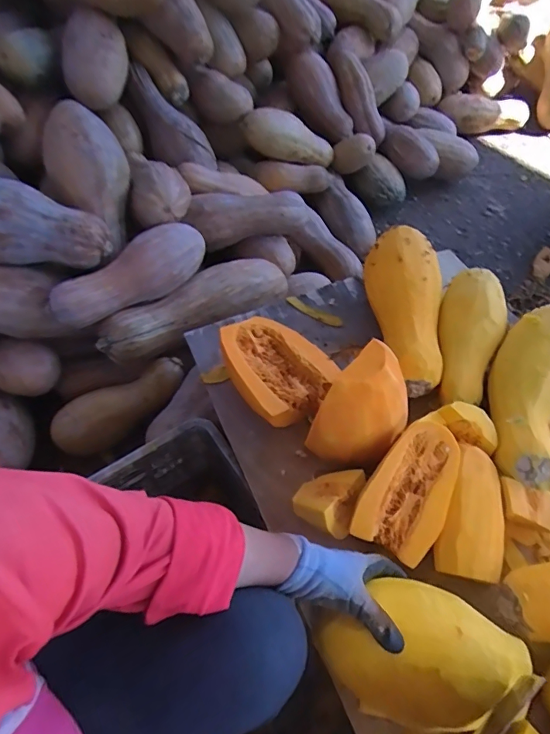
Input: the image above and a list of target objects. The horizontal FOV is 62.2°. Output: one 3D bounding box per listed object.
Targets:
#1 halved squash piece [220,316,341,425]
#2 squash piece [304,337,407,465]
[{"bbox_3d":[-0.002,0.002,0.749,0.165,0.108,0.188,-28,60,-17],"label":"halved squash piece"},{"bbox_3d":[0.119,0.069,0.641,0.121,0.175,0.098,-36,62,-21],"label":"squash piece"}]

